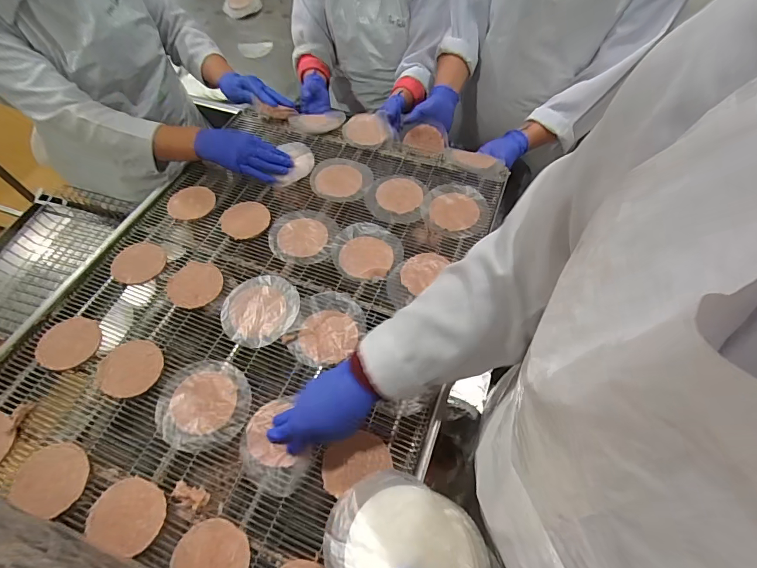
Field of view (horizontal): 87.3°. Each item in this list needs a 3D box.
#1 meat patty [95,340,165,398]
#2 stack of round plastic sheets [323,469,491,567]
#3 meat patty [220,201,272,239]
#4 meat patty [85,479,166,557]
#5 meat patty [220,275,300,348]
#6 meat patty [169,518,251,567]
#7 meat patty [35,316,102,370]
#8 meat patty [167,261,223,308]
[{"bbox_3d":[-0.353,0.119,0.563,0.087,0.006,0.080,-2,61,-1],"label":"meat patty"},{"bbox_3d":[0.024,0.254,0.375,0.149,0.025,0.121,25,60,18],"label":"stack of round plastic sheets"},{"bbox_3d":[-0.239,-0.117,0.711,0.085,0.009,0.084,0,61,0],"label":"meat patty"},{"bbox_3d":[-0.295,0.269,0.466,0.085,0.007,0.073,17,62,9],"label":"meat patty"},{"bbox_3d":[-0.183,0.038,0.614,0.115,0.007,0.117,-2,61,-1],"label":"meat patty"},{"bbox_3d":[-0.185,0.303,0.441,0.084,0.006,0.067,19,62,10],"label":"meat patty"},{"bbox_3d":[-0.457,0.085,0.586,0.082,0.005,0.082,6,61,3],"label":"meat patty"},{"bbox_3d":[-0.295,-0.001,0.641,0.083,0.008,0.084,-1,61,-1],"label":"meat patty"}]

